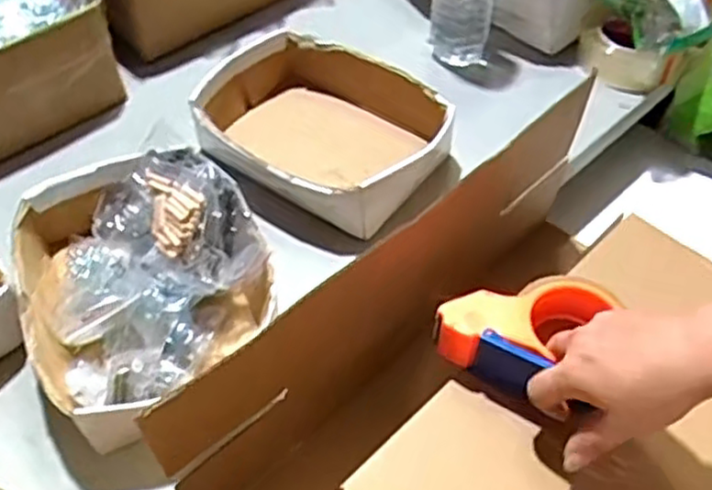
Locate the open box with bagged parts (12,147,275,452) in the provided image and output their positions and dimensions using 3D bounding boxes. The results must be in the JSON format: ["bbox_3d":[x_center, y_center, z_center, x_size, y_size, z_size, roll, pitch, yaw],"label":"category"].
[{"bbox_3d":[-0.180,0.022,0.614,0.195,0.088,0.243,-22,54,-15],"label":"open box with bagged parts"}]

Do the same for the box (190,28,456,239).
[{"bbox_3d":[-0.039,-0.115,0.739,0.247,0.069,0.184,28,57,22],"label":"box"}]

